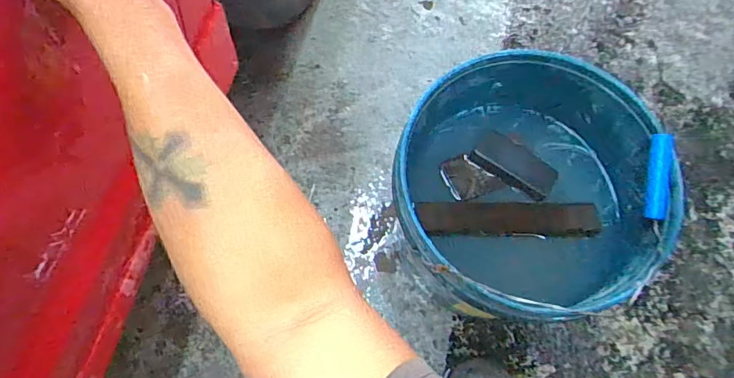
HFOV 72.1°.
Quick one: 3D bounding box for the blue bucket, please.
[{"bbox_3d":[0.186,0.031,0.694,0.294,0.321,0.297,0,70,-1],"label":"blue bucket"}]

